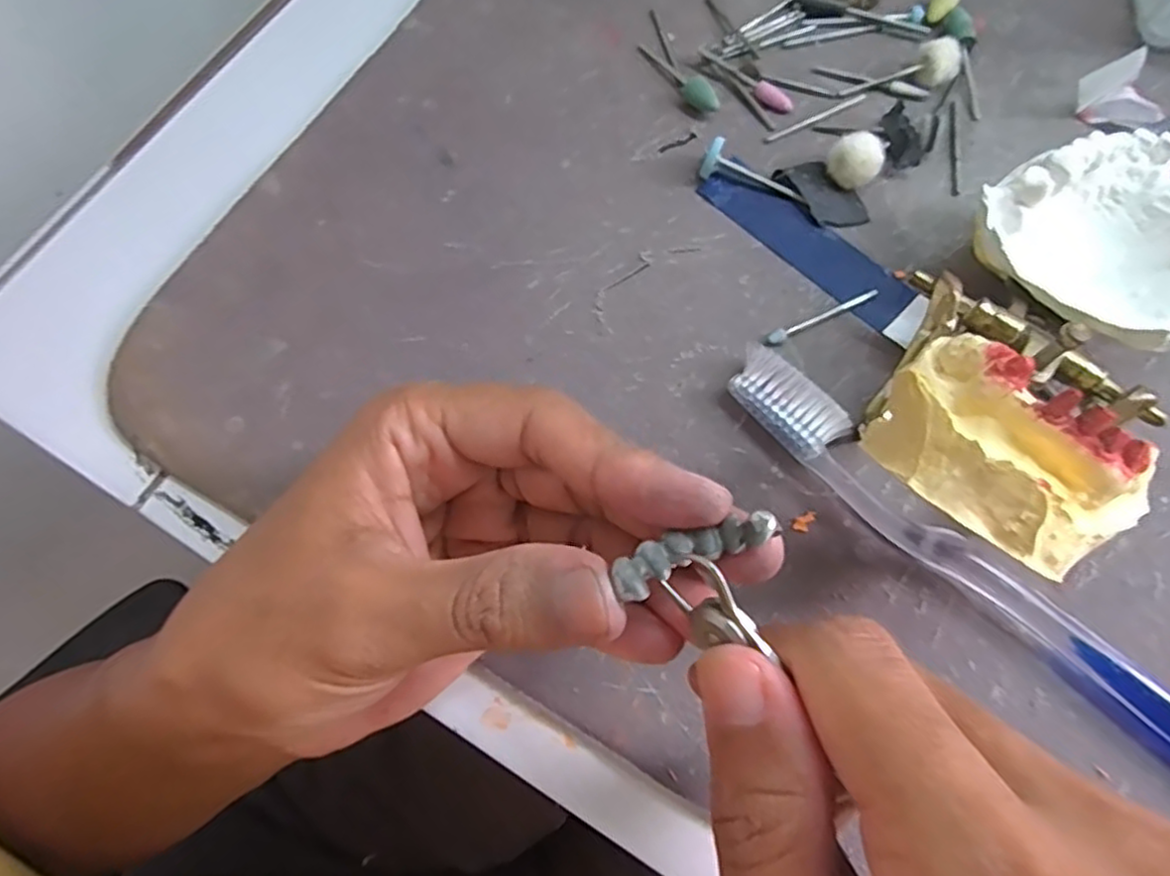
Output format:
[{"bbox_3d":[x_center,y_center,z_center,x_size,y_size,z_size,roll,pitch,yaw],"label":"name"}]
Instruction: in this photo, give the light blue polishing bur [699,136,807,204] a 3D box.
[{"bbox_3d":[0.062,-0.096,0.244,0.039,0.013,0.010,18,73,8],"label":"light blue polishing bur"}]

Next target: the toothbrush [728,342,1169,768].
[{"bbox_3d":[0.117,0.041,0.196,0.018,0.012,0.187,-43,75,-12],"label":"toothbrush"}]

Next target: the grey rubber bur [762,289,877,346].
[{"bbox_3d":[0.081,-0.042,0.230,0.043,0.004,0.004,-27,72,-7],"label":"grey rubber bur"}]

